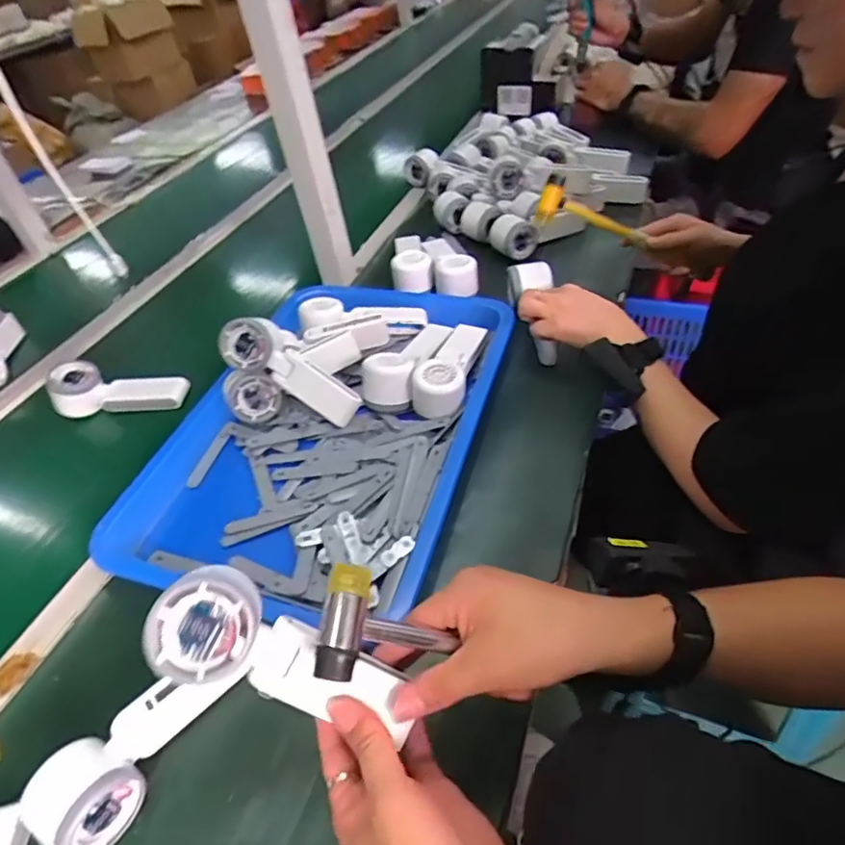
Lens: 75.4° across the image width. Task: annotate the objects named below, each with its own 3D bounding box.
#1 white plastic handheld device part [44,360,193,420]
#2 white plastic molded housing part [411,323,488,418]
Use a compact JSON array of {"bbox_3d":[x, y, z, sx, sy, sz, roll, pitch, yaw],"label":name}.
[{"bbox_3d":[-0.384,-0.043,0.695,0.163,0.052,0.045,-5,45,6],"label":"white plastic handheld device part"},{"bbox_3d":[0.031,-0.070,0.631,0.060,0.044,0.171,8,44,11],"label":"white plastic molded housing part"}]

